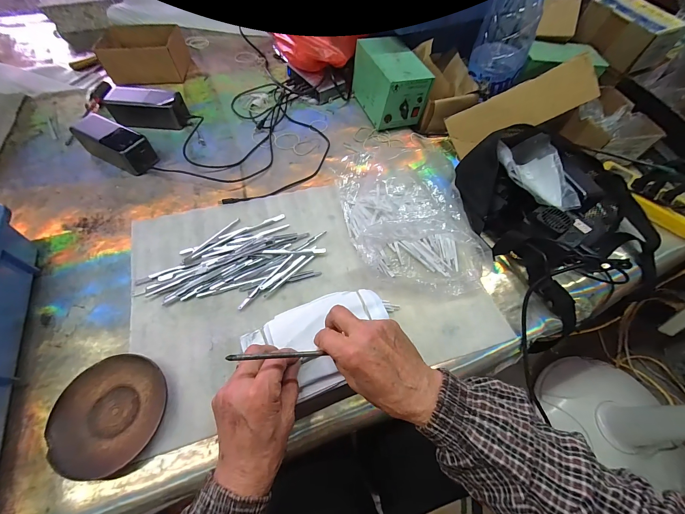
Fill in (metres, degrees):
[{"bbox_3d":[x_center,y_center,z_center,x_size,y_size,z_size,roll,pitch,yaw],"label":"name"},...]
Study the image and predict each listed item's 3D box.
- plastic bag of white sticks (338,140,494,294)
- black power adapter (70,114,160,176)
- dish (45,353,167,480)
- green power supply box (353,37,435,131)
[{"bbox_3d":[0.092,-0.059,0.415,0.159,0.092,0.217,-8,59,-6],"label":"plastic bag of white sticks"},{"bbox_3d":[-0.393,-0.198,0.505,0.141,0.053,0.053,25,61,13],"label":"black power adapter"},{"bbox_3d":[-0.249,0.165,0.313,0.112,0.015,0.110,1,59,-1],"label":"dish"},{"bbox_3d":[0.094,-0.345,0.580,0.097,0.105,0.157,-16,60,-11],"label":"green power supply box"}]

